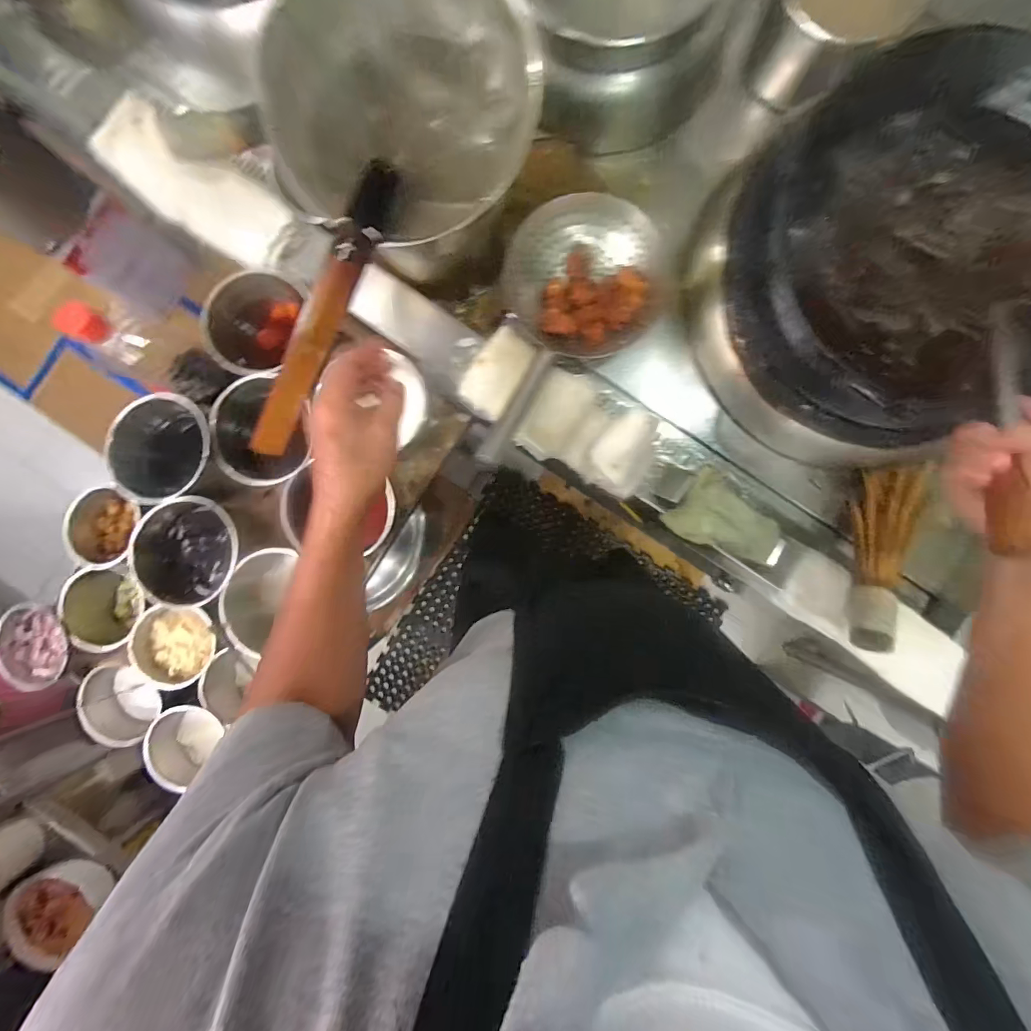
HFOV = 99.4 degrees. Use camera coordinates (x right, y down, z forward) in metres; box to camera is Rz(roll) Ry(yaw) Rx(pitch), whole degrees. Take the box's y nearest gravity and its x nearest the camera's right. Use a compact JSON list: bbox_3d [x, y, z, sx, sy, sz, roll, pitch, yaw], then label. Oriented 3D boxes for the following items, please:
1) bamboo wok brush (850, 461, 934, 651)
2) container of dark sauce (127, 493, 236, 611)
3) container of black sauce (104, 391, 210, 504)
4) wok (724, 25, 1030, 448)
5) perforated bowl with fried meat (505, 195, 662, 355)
[{"bbox_3d":[0.514,0.057,0.610,0.083,0.068,0.270,22,75,1],"label":"bamboo wok brush"},{"bbox_3d":[-0.465,0.057,0.639,0.152,0.089,0.153,22,89,1],"label":"container of dark sauce"},{"bbox_3d":[-0.503,-0.093,0.663,0.143,0.108,0.149,4,89,0],"label":"container of black sauce"},{"bbox_3d":[0.500,-0.319,0.547,0.399,0.139,0.381,0,89,0],"label":"wok"},{"bbox_3d":[0.097,-0.344,0.646,0.214,0.070,0.209,4,94,9],"label":"perforated bowl with fried meat"}]

